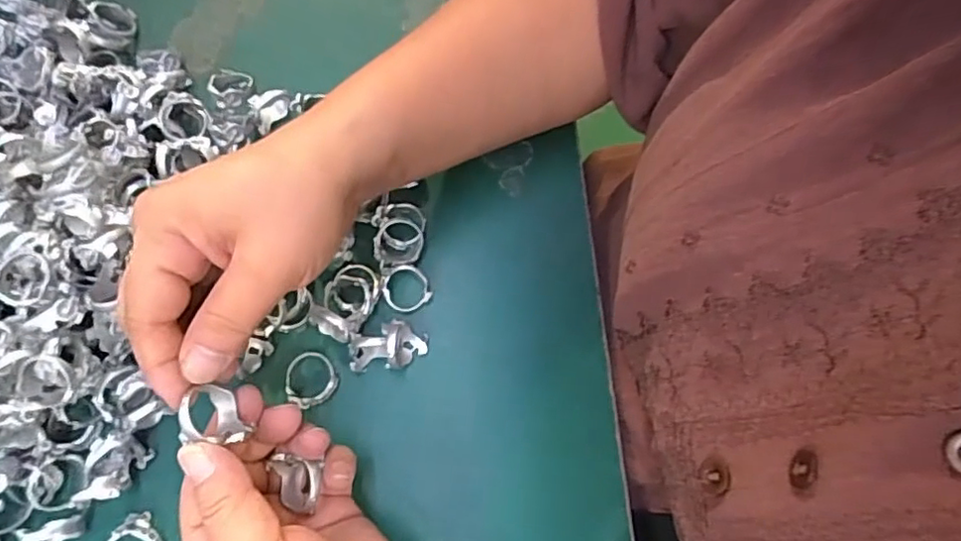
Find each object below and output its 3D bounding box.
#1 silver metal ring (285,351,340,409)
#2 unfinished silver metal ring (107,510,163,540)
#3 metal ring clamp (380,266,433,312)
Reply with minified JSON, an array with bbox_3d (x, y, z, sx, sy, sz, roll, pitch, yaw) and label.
[{"bbox_3d":[-0.087,0.055,0.309,0.027,0.008,0.026,7,64,-14],"label":"silver metal ring"},{"bbox_3d":[-0.163,0.132,0.287,0.025,0.016,0.029,18,74,4],"label":"unfinished silver metal ring"},{"bbox_3d":[-0.040,0.009,0.322,0.025,0.013,0.025,0,73,-2],"label":"metal ring clamp"}]

